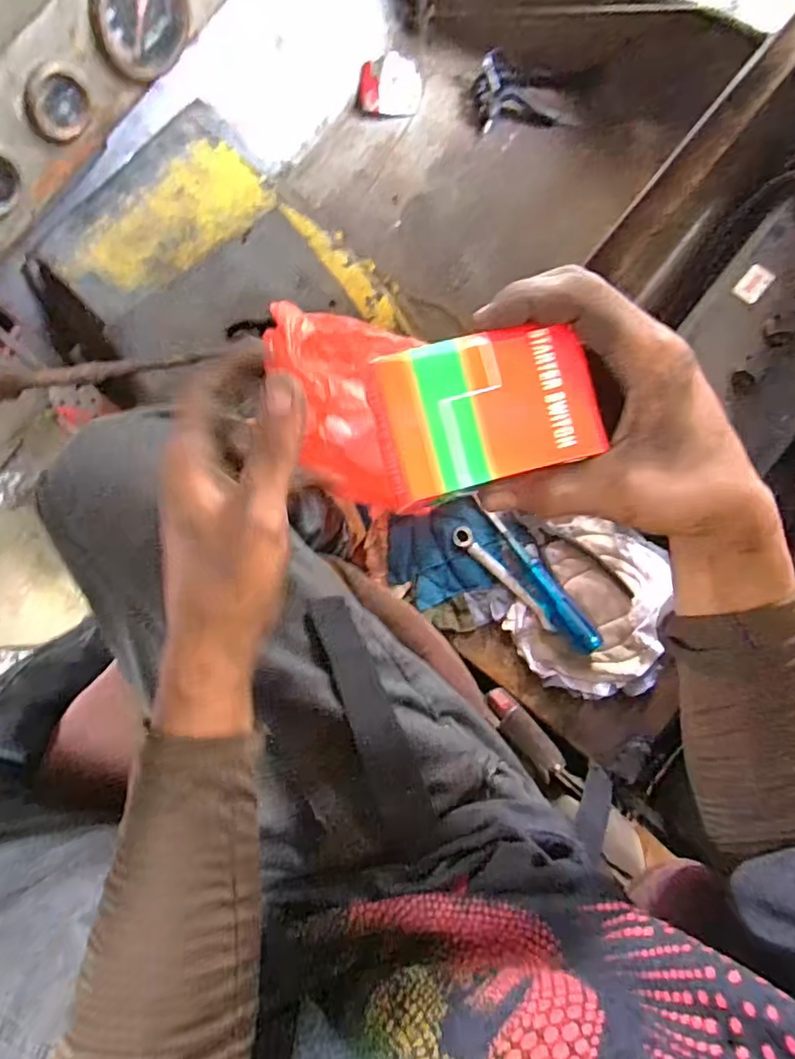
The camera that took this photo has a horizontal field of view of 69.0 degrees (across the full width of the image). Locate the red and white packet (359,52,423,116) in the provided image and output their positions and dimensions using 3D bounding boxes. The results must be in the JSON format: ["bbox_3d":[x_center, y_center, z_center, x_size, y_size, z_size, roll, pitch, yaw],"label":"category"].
[{"bbox_3d":[-0.014,-0.707,0.923,0.105,0.036,0.077,-3,84,4],"label":"red and white packet"}]

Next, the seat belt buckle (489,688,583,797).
[{"bbox_3d":[0.128,0.198,0.519,0.029,0.041,0.128,-40,107,-1],"label":"seat belt buckle"}]

